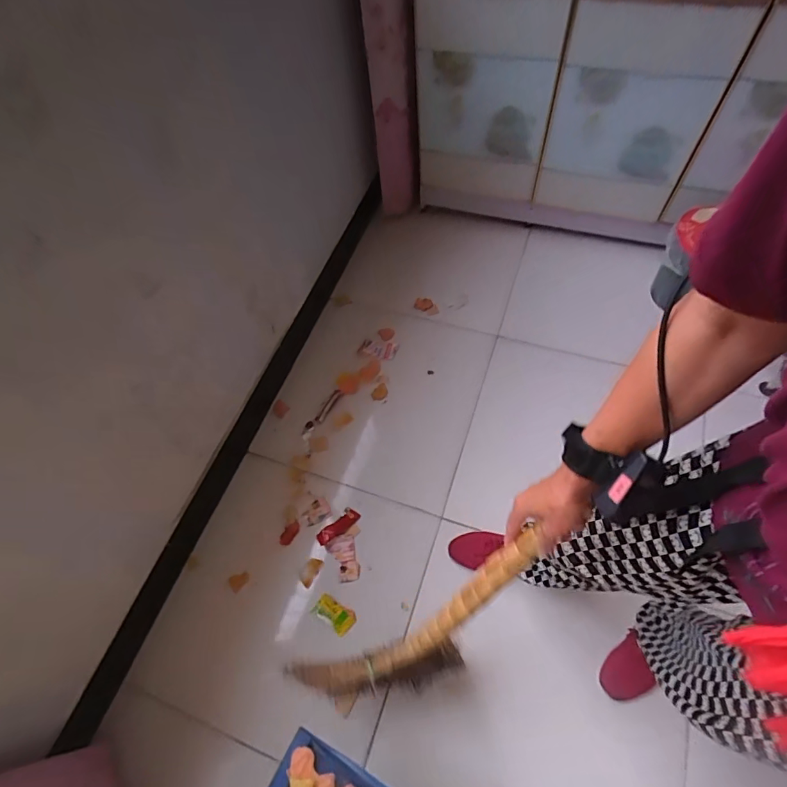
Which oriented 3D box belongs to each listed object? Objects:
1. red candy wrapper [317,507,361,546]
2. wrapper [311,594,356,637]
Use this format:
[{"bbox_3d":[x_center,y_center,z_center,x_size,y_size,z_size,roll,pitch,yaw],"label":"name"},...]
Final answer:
[{"bbox_3d":[-0.146,0.354,1.203,0.123,0.018,0.044,-41,70,-16],"label":"red candy wrapper"},{"bbox_3d":[-0.144,0.537,1.100,0.099,0.034,0.057,29,69,15],"label":"wrapper"}]

